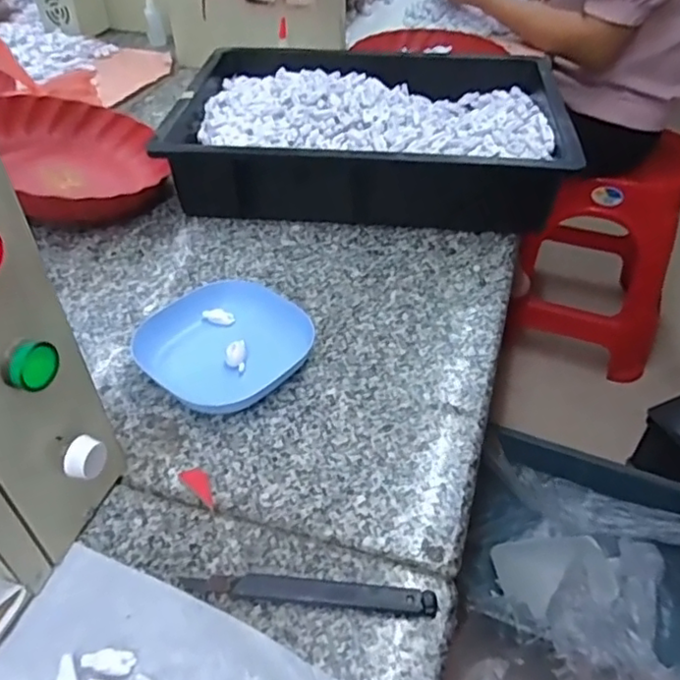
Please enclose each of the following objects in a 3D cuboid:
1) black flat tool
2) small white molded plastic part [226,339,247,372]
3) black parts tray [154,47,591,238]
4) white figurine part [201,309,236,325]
[{"bbox_3d":[-0.019,0.154,0.384,0.155,0.014,0.015,4,43,4],"label":"black flat tool"},{"bbox_3d":[-0.089,0.012,0.532,0.016,0.011,0.027,-1,43,-1],"label":"small white molded plastic part"},{"bbox_3d":[0.034,-0.262,0.762,0.441,0.090,0.324,3,43,3],"label":"black parts tray"},{"bbox_3d":[-0.111,-0.022,0.572,0.029,0.009,0.012,6,43,7],"label":"white figurine part"}]

